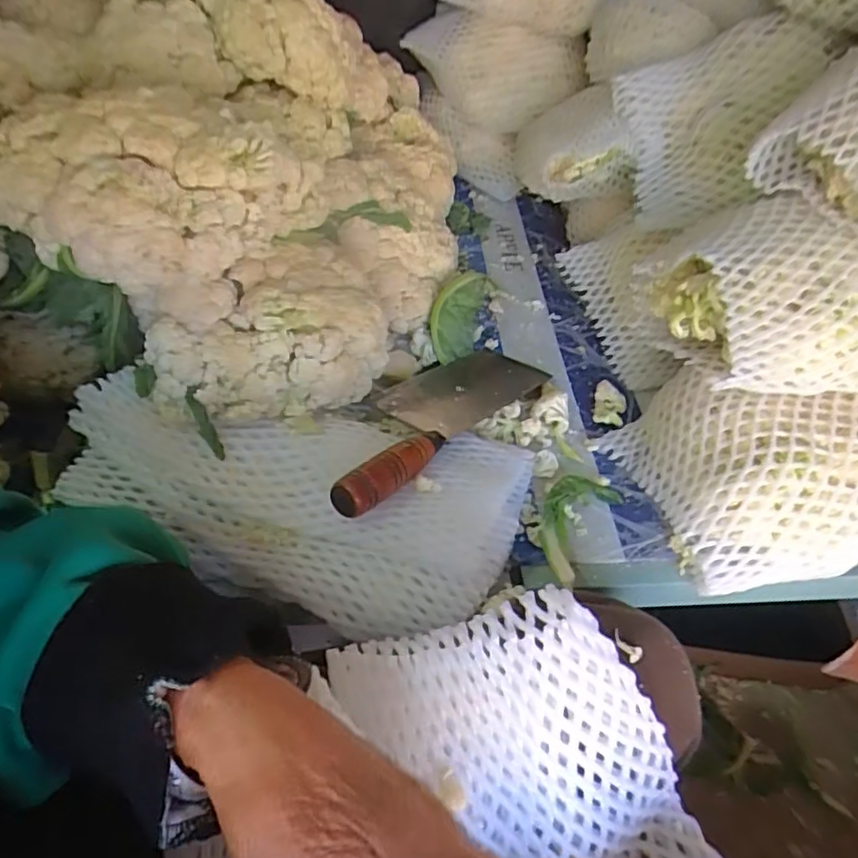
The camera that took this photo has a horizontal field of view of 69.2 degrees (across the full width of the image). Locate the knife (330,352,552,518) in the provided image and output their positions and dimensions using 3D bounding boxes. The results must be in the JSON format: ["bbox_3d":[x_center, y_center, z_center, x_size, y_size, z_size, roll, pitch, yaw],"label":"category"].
[{"bbox_3d":[0.011,-0.013,0.517,0.094,0.026,0.289,24,31,15],"label":"knife"}]

